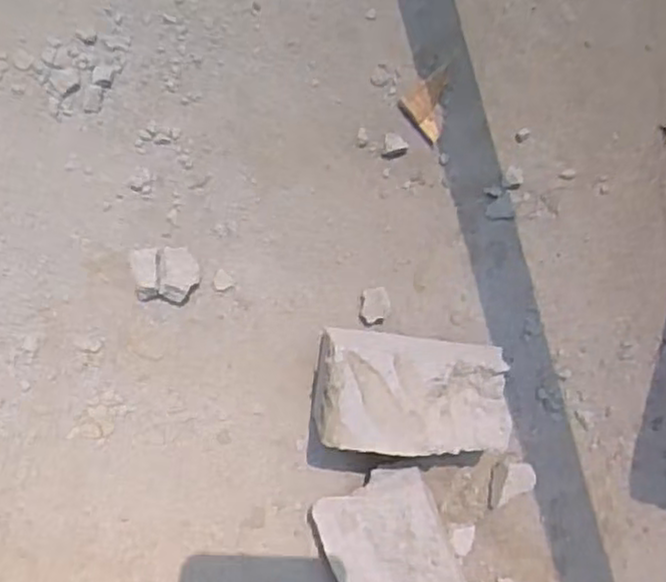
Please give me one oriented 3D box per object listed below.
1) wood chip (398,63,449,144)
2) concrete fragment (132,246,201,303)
[{"bbox_3d":[0.075,-0.137,0.535,0.046,0.005,0.038,-44,95,-8],"label":"wood chip"},{"bbox_3d":[-0.112,-0.011,0.497,0.041,0.014,0.036,-5,89,-10],"label":"concrete fragment"}]

